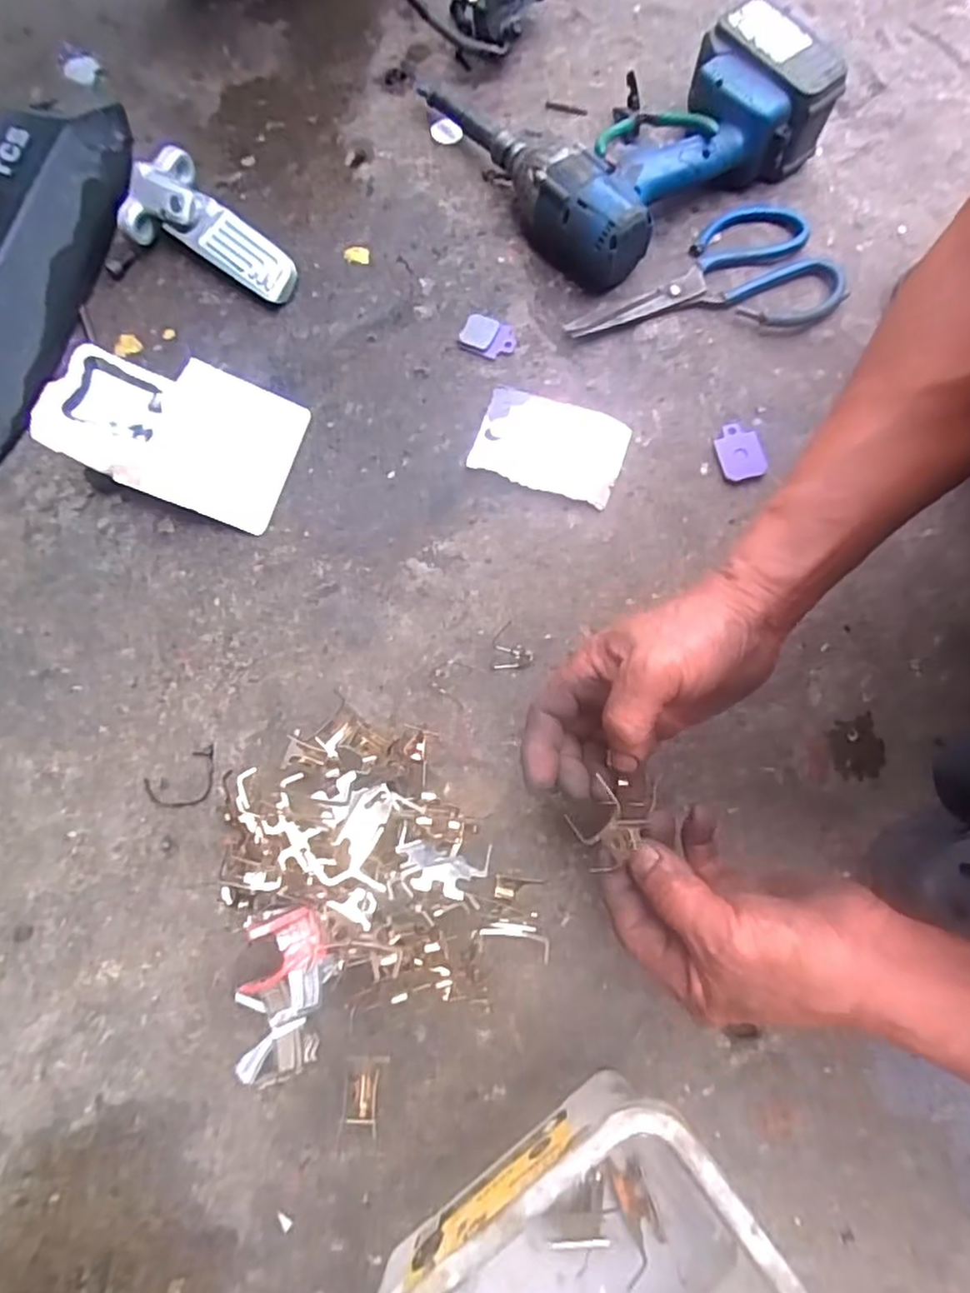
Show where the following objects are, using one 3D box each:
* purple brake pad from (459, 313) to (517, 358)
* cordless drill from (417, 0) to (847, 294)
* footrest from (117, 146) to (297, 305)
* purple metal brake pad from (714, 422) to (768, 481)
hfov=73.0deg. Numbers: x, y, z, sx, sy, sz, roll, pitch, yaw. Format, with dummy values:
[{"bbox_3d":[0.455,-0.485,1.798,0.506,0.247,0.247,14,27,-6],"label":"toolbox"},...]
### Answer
[{"bbox_3d":[0.003,-0.242,0.511,0.043,0.005,0.029,19,76,4],"label":"purple brake pad"},{"bbox_3d":[0.114,-0.445,0.530,0.236,0.076,0.238,-34,78,-9],"label":"cordless drill"},{"bbox_3d":[-0.220,-0.323,0.517,0.145,0.045,0.077,43,79,12],"label":"footrest"},{"bbox_3d":[0.189,-0.145,0.485,0.033,0.007,0.042,-11,76,-4],"label":"purple metal brake pad"}]

